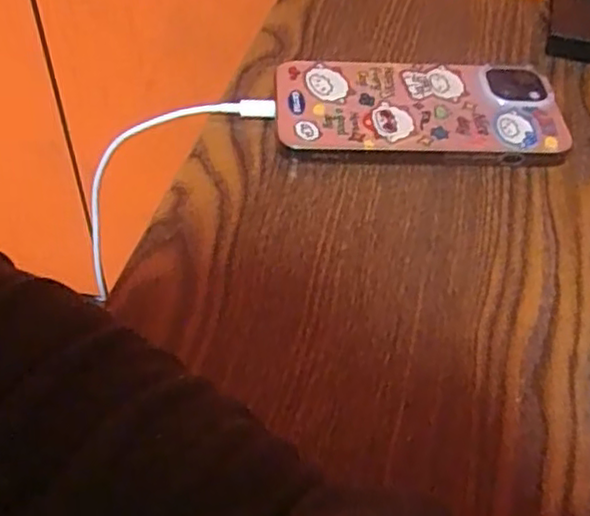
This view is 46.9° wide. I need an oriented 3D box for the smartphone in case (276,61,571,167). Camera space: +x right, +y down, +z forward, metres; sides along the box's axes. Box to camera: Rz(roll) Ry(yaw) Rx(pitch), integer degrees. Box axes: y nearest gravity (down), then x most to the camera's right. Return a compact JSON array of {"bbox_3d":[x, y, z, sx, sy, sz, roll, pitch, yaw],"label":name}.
[{"bbox_3d":[0.061,-0.073,0.337,0.136,0.016,0.065,-1,51,-3],"label":"smartphone in case"}]

